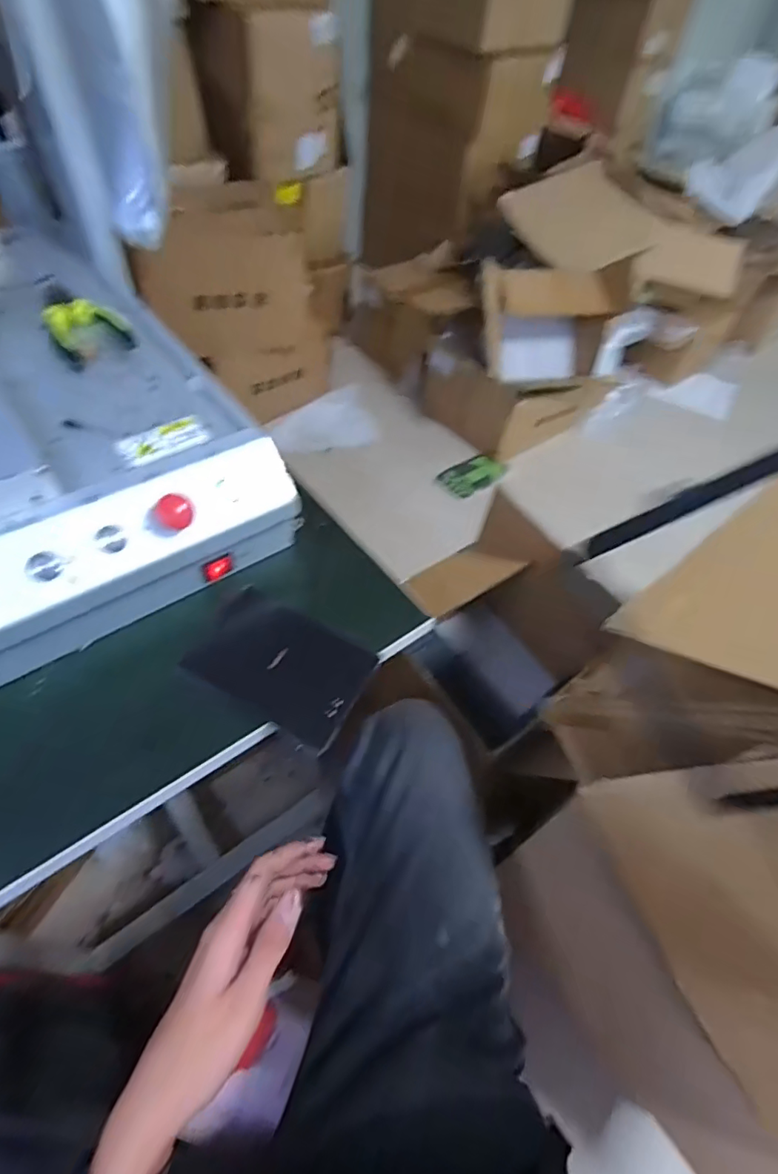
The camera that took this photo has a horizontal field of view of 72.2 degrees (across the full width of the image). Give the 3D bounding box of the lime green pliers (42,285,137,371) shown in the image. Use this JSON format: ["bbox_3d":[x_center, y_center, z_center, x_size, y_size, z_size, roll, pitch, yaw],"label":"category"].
[{"bbox_3d":[-0.310,-0.266,0.537,0.071,0.018,0.130,-32,62,-26],"label":"lime green pliers"}]

